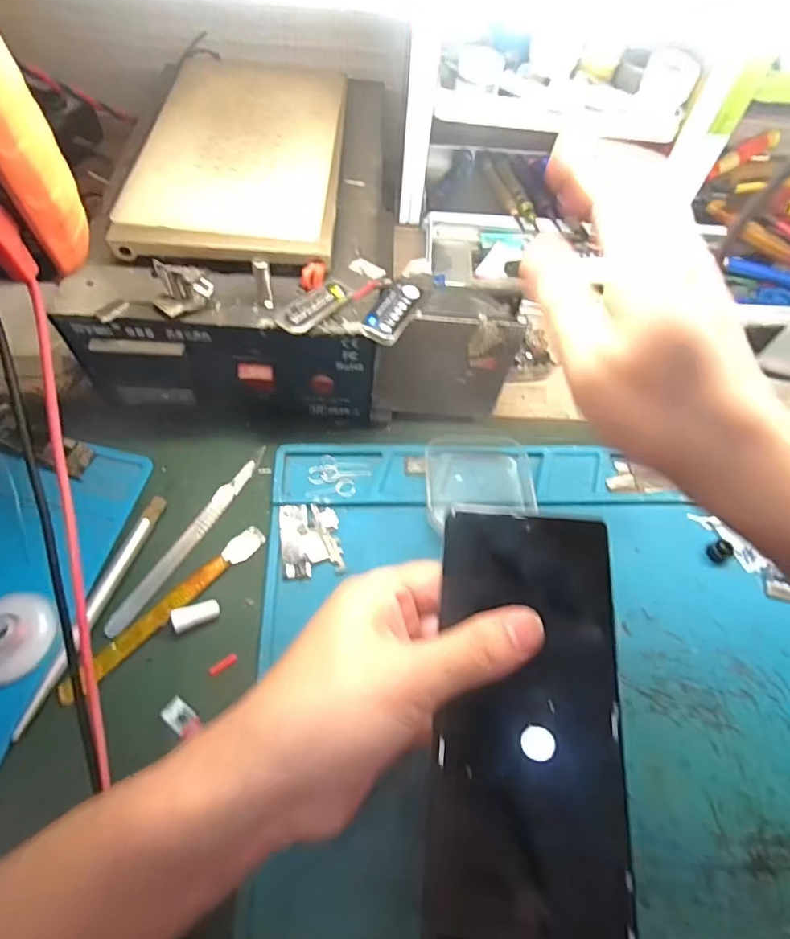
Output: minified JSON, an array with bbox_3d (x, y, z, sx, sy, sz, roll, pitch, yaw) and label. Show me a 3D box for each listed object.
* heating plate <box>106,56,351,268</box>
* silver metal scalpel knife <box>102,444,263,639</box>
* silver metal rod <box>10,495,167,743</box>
[{"bbox_3d":[-0.088,-0.190,0.309,0.110,0.017,0.184,2,64,-2],"label":"heating plate"},{"bbox_3d":[-0.114,0.036,0.295,0.011,0.004,0.128,27,60,8],"label":"silver metal scalpel knife"},{"bbox_3d":[-0.154,0.068,0.268,0.009,0.009,0.126,17,61,6],"label":"silver metal rod"}]

